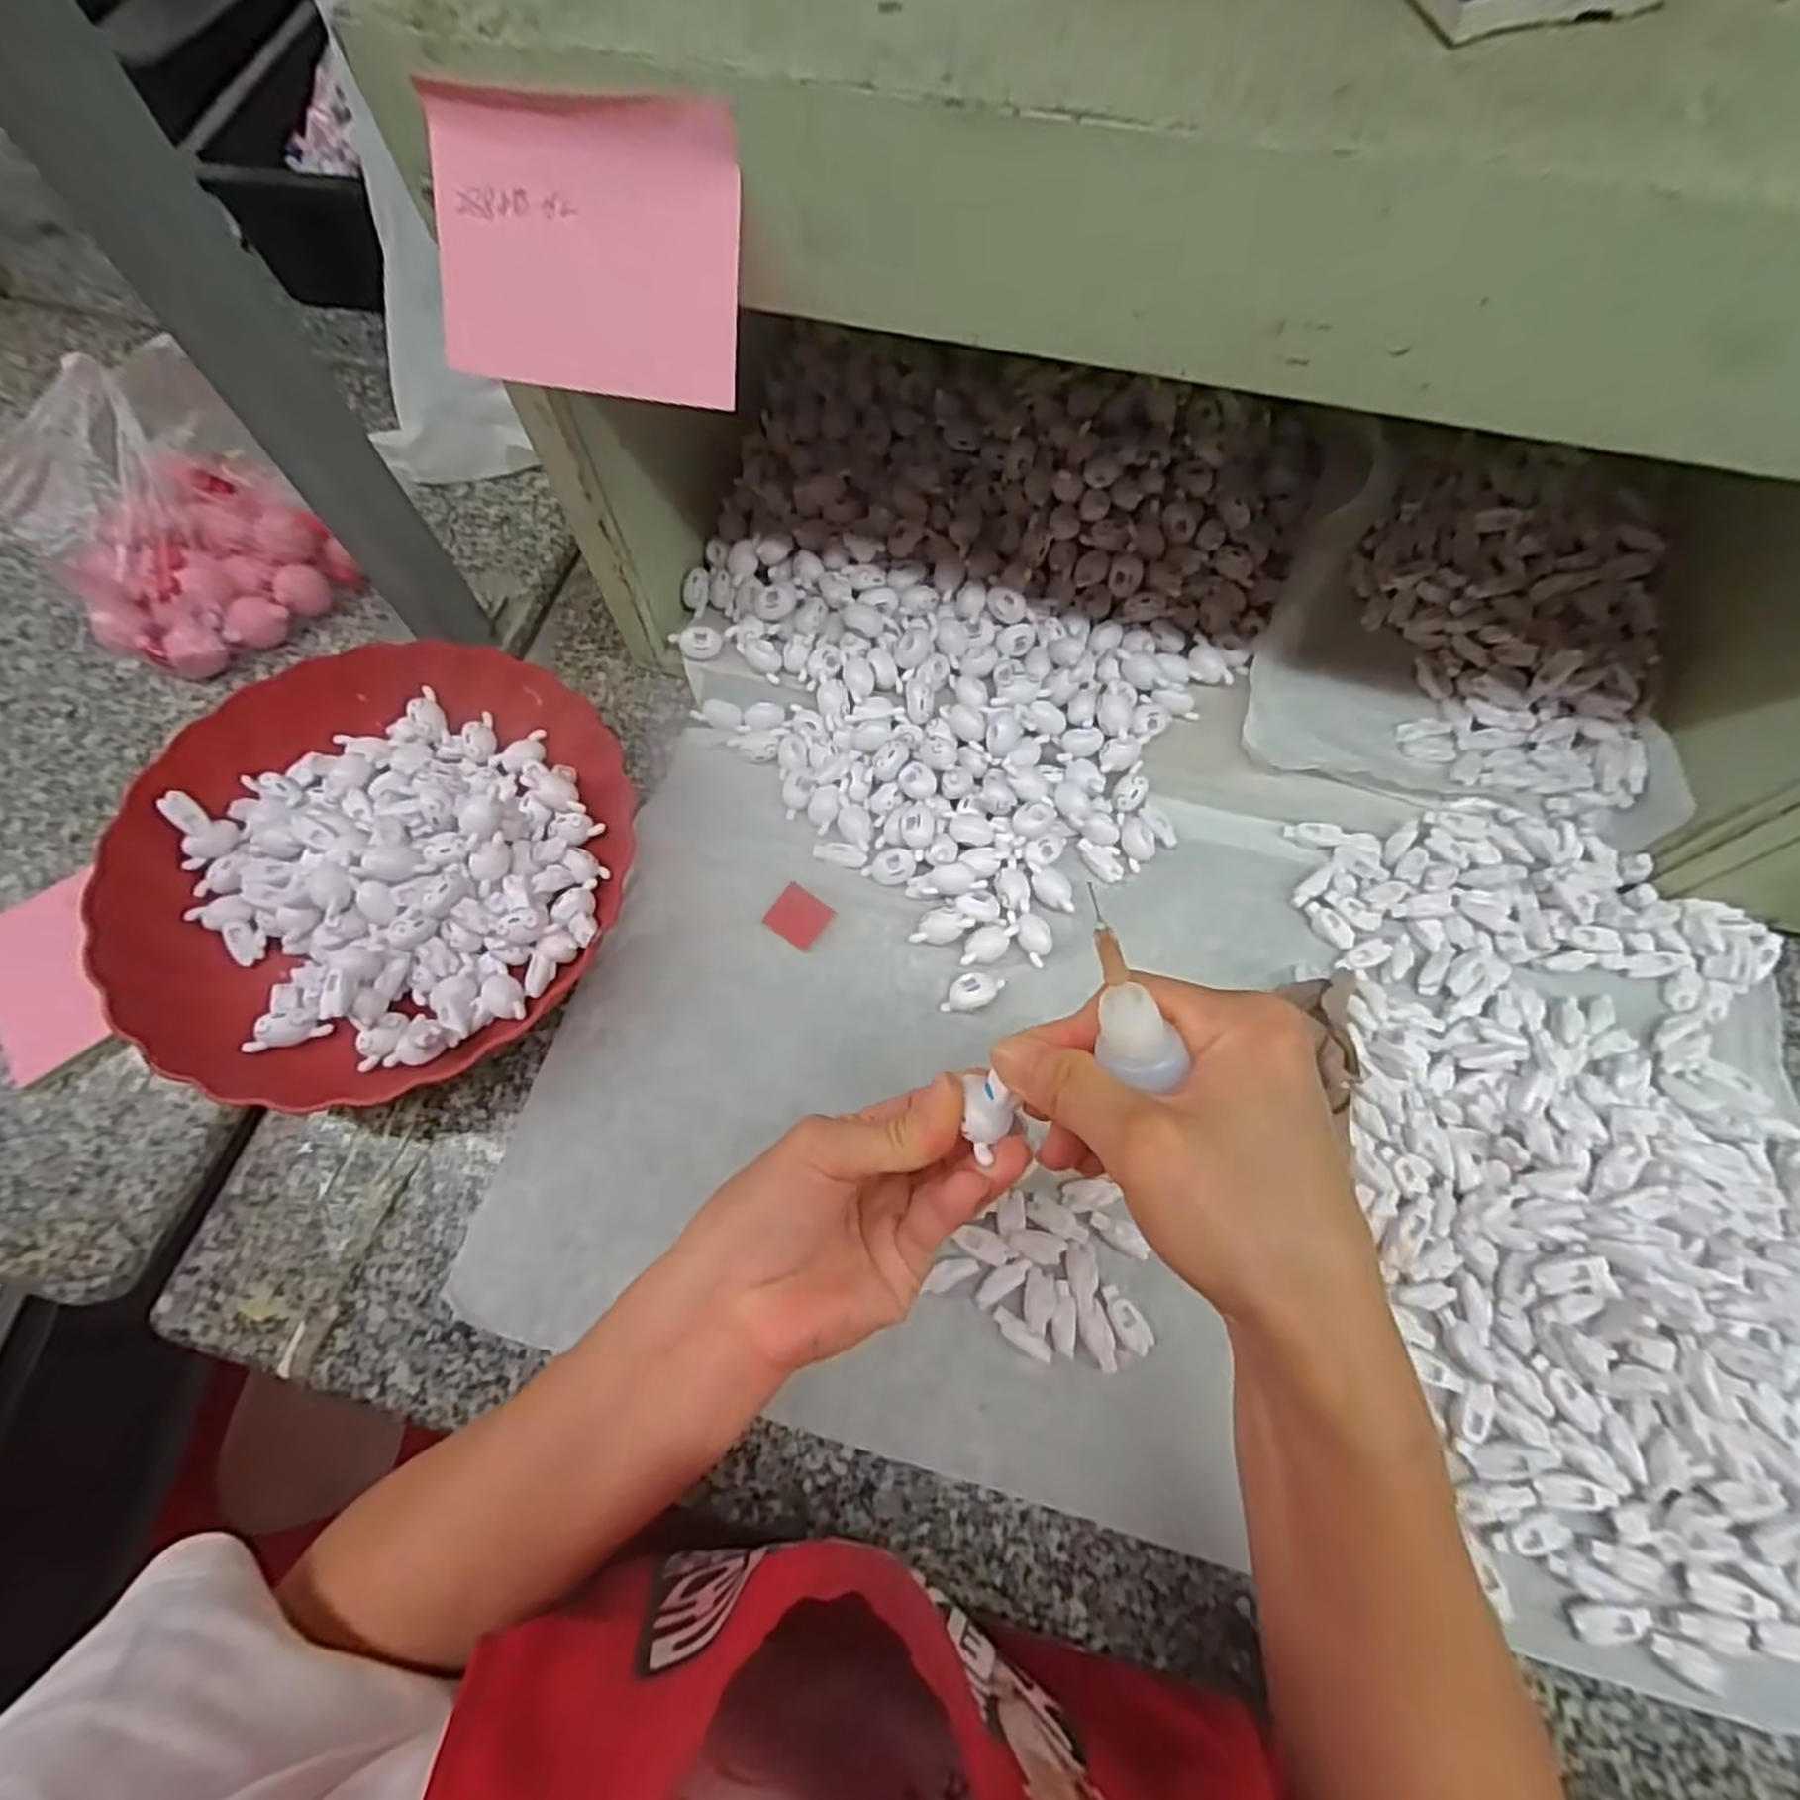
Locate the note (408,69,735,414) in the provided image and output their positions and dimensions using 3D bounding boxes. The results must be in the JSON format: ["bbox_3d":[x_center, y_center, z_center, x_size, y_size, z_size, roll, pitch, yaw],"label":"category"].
[{"bbox_3d":[-0.100,-0.203,0.249,0.101,0.070,0.006,13,32,8],"label":"note"}]

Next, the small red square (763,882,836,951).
[{"bbox_3d":[-0.053,0.009,0.419,0.029,0.007,0.027,32,73,13],"label":"small red square"}]

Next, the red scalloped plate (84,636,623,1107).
[{"bbox_3d":[-0.262,-0.023,0.406,0.235,0.053,0.226,-1,69,2],"label":"red scalloped plate"}]

